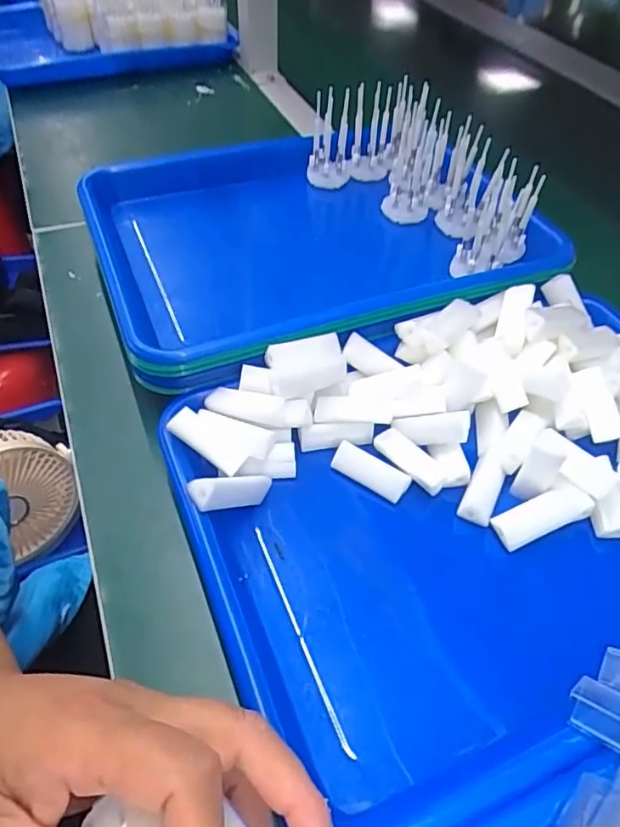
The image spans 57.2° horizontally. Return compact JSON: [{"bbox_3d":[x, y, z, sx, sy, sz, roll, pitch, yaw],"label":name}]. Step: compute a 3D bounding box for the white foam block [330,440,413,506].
[{"bbox_3d":[0.035,0.034,0.336,0.046,0.014,0.013,29,54,20],"label":"white foam block"}]

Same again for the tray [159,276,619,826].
[{"bbox_3d":[0.103,0.042,0.321,0.325,0.061,0.253,-20,53,-19],"label":"tray"}]

